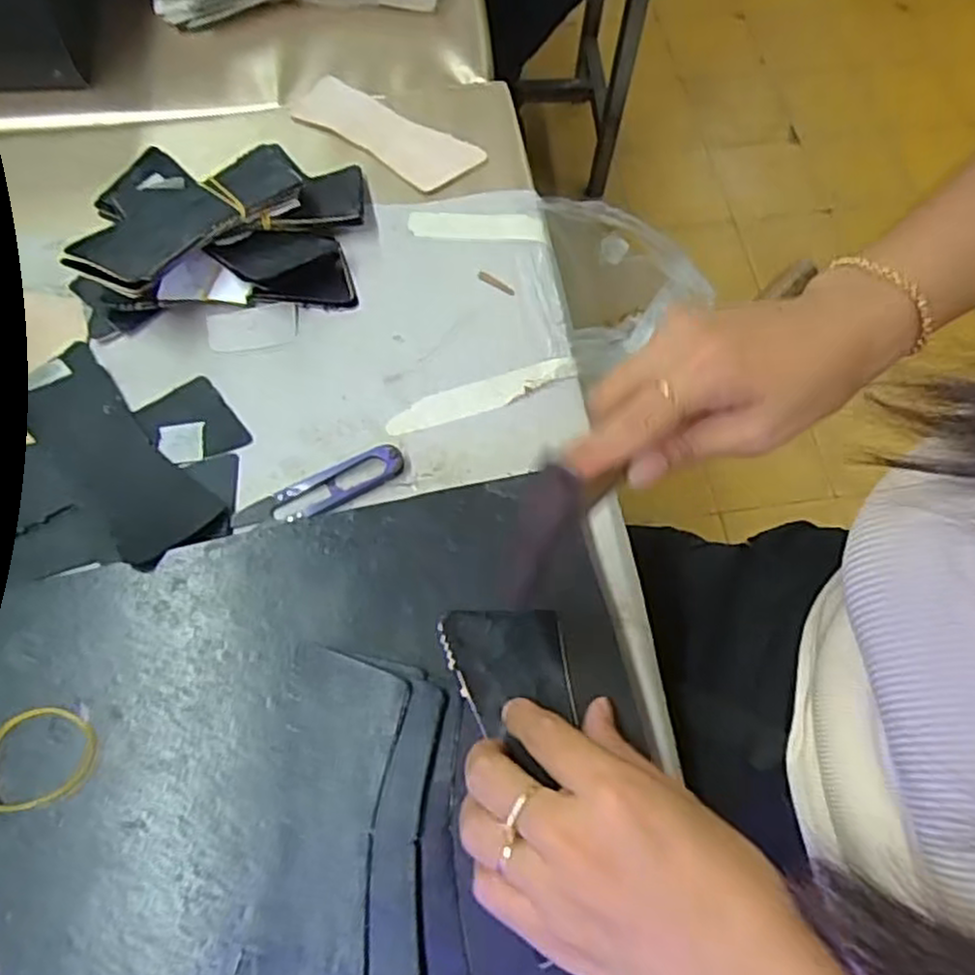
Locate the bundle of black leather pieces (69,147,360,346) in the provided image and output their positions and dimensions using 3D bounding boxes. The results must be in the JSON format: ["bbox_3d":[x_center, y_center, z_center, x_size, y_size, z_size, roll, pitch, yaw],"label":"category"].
[{"bbox_3d":[-0.158,-0.156,0.442,0.153,0.041,0.128,1,66,-2],"label":"bundle of black leather pieces"}]

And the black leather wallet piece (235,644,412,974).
[{"bbox_3d":[-0.066,0.139,0.309,0.049,0.010,0.136,7,66,1],"label":"black leather wallet piece"}]

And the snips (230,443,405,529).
[{"bbox_3d":[-0.089,0.001,0.393,0.093,0.009,0.022,-24,69,-12],"label":"snips"}]

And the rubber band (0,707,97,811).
[{"bbox_3d":[-0.194,0.117,0.320,0.045,0.004,0.042,7,66,1],"label":"rubber band"}]

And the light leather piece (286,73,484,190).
[{"bbox_3d":[-0.071,-0.240,0.500,0.136,0.006,0.046,32,69,12],"label":"light leather piece"}]

